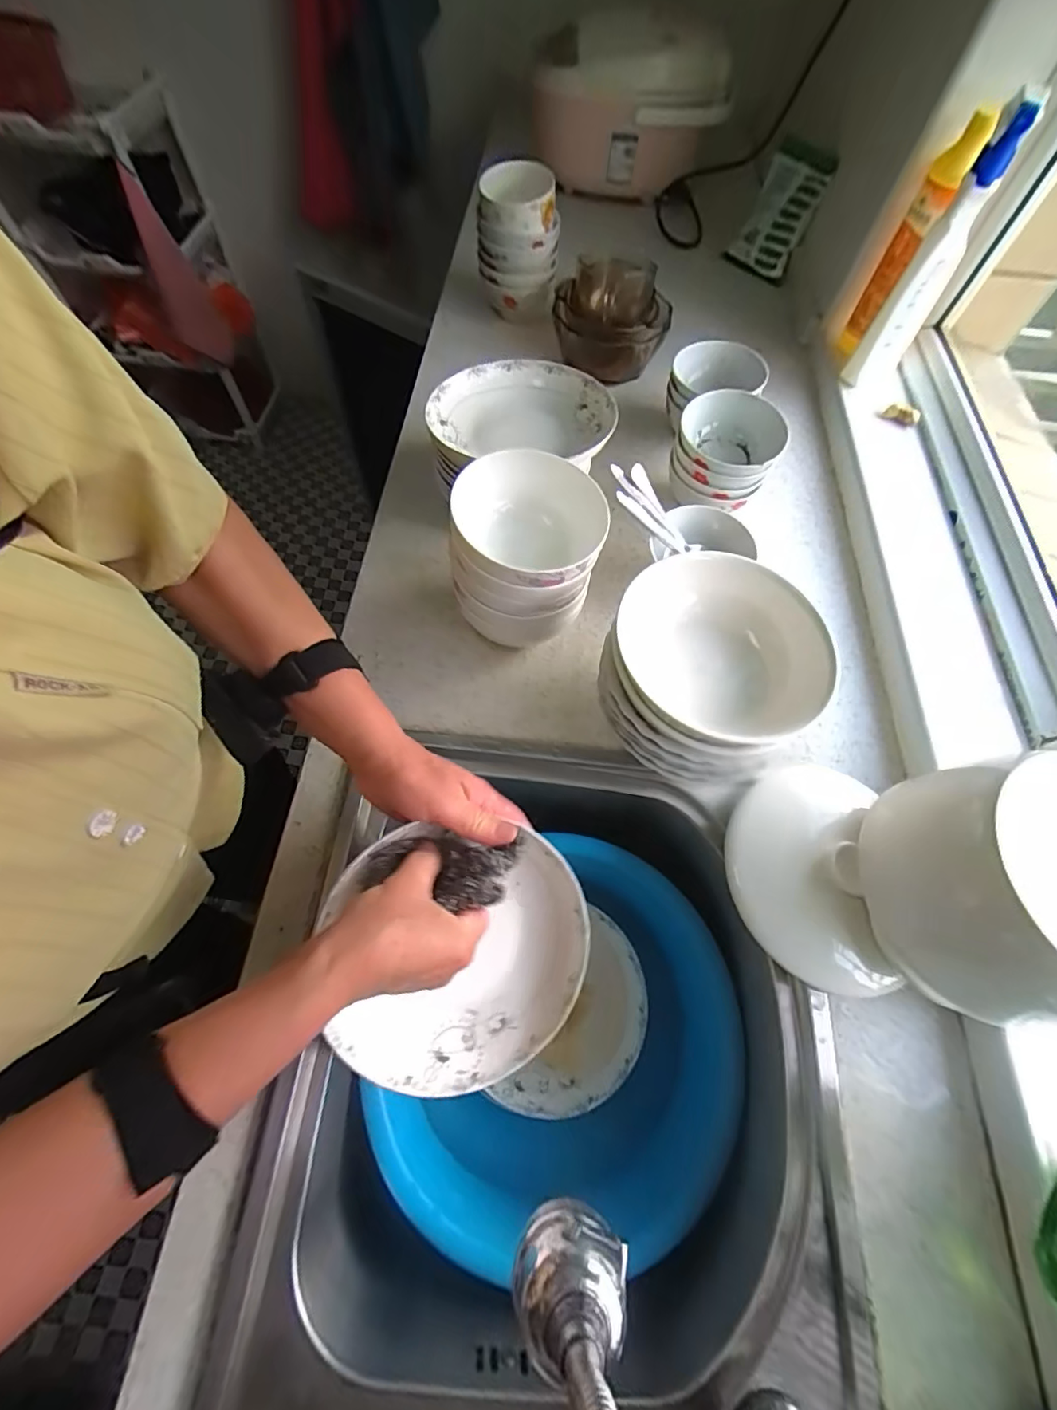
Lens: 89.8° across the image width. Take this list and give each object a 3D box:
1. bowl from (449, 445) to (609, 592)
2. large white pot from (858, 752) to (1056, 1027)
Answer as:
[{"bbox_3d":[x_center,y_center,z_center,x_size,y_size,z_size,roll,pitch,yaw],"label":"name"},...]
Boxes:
[{"bbox_3d":[-0.002,-0.151,0.466,0.125,0.061,0.127,1,65,-3],"label":"bowl"},{"bbox_3d":[0.357,0.128,0.384,0.159,0.113,0.166,1,65,-3],"label":"large white pot"}]

